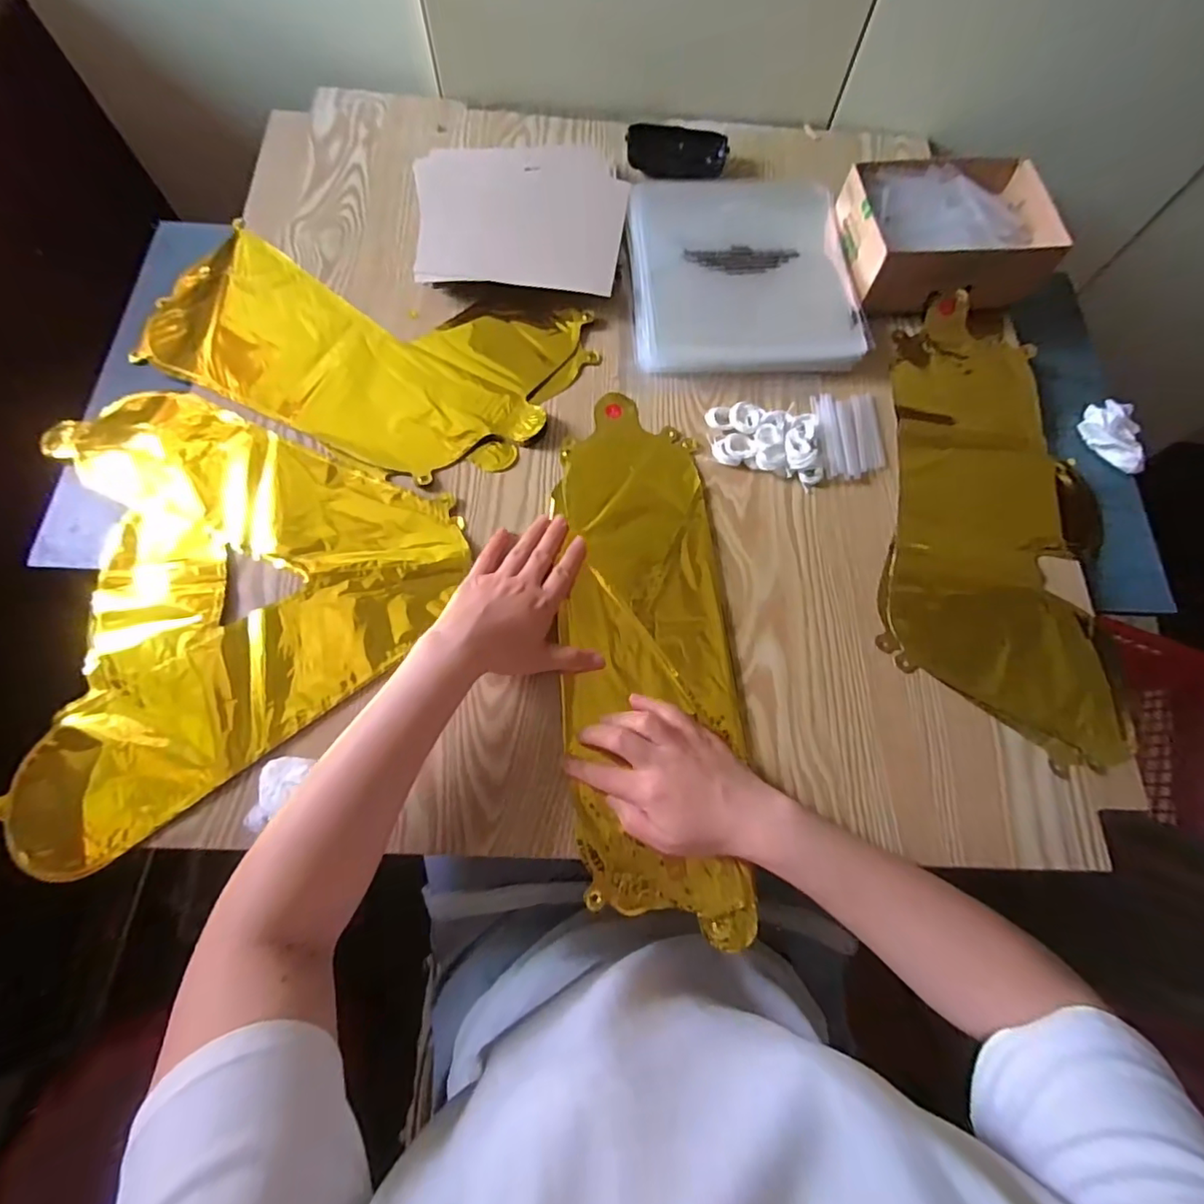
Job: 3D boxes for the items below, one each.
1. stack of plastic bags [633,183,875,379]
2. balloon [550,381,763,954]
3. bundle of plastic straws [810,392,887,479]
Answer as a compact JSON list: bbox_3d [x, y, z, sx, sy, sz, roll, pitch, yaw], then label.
[{"bbox_3d":[0.136,-0.331,0.566,0.211,0.025,0.230,-3,72,-3],"label":"stack of plastic bags"},{"bbox_3d":[0.036,0.025,0.462,0.133,0.009,0.438,-3,70,-3],"label":"balloon"},{"bbox_3d":[0.227,-0.156,0.519,0.063,0.013,0.092,1,72,-2],"label":"bundle of plastic straws"}]

